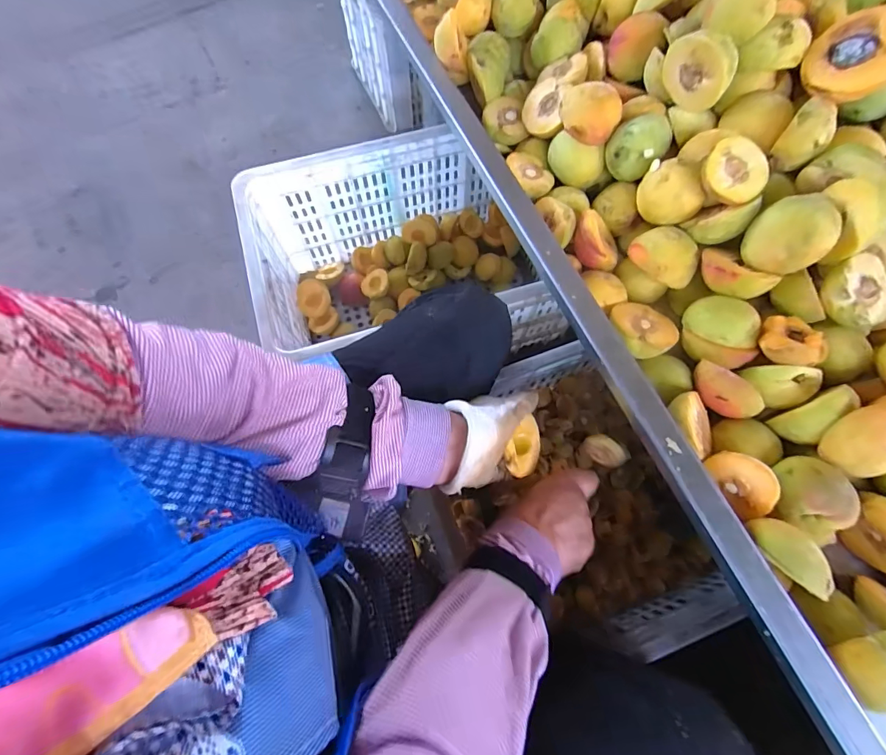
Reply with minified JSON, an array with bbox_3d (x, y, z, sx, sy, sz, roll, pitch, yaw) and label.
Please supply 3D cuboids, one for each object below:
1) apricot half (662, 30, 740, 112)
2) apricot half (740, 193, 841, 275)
[{"bbox_3d":[0.237,-0.286,0.396,0.061,0.061,0.024,32,72,12],"label":"apricot half"},{"bbox_3d":[0.298,-0.123,0.363,0.058,0.020,0.066,36,116,29],"label":"apricot half"}]

